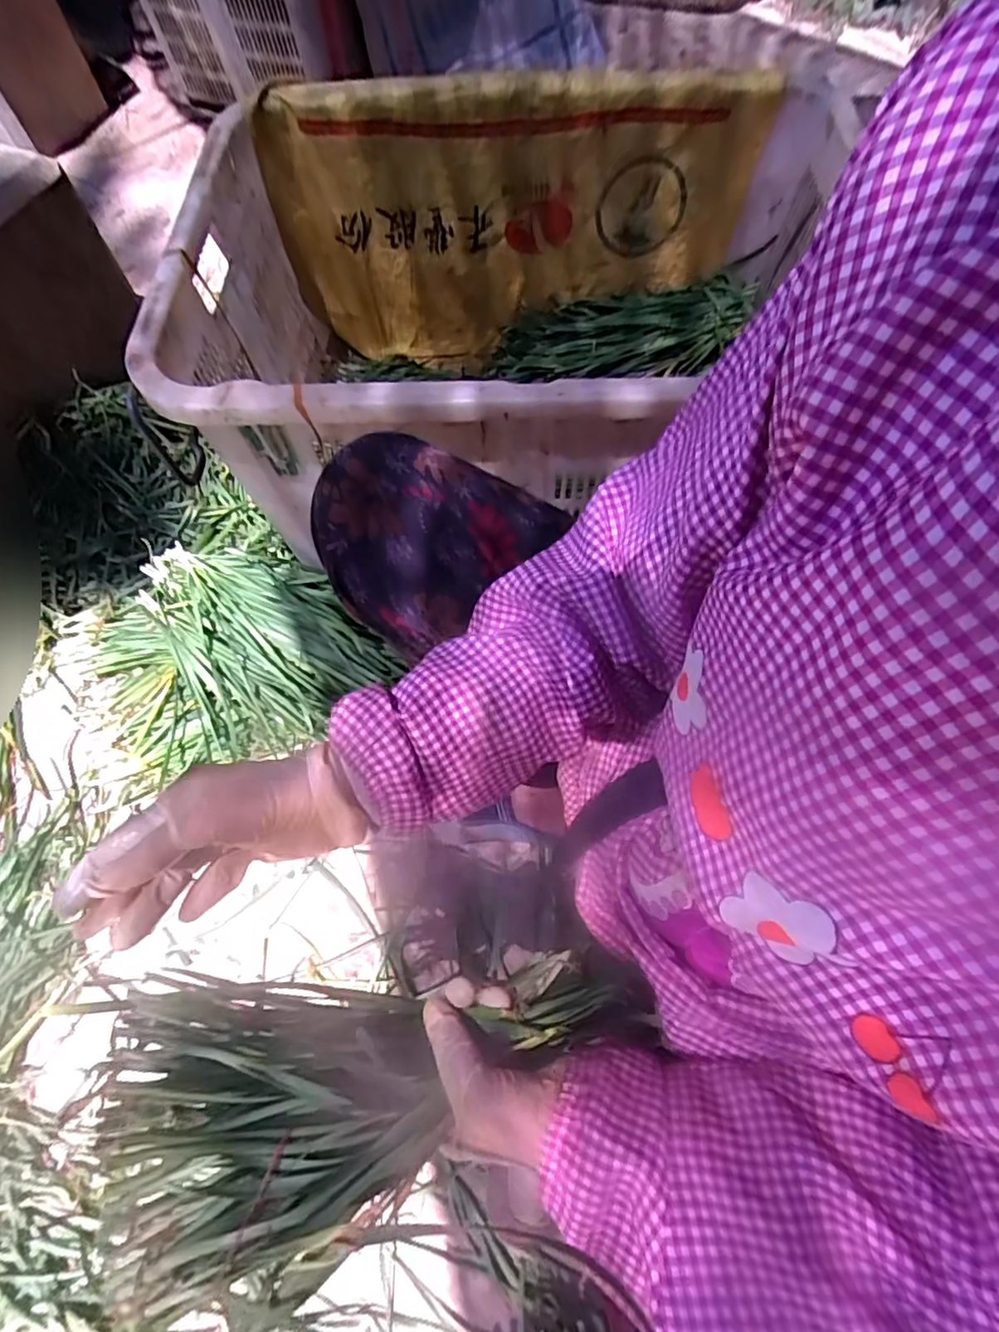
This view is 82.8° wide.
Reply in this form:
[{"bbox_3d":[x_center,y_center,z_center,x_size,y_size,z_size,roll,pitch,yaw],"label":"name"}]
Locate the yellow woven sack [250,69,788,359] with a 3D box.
[{"bbox_3d":[0.026,-0.576,0.752,0.599,0.294,0.062,-12,67,-6],"label":"yellow woven sack"}]

